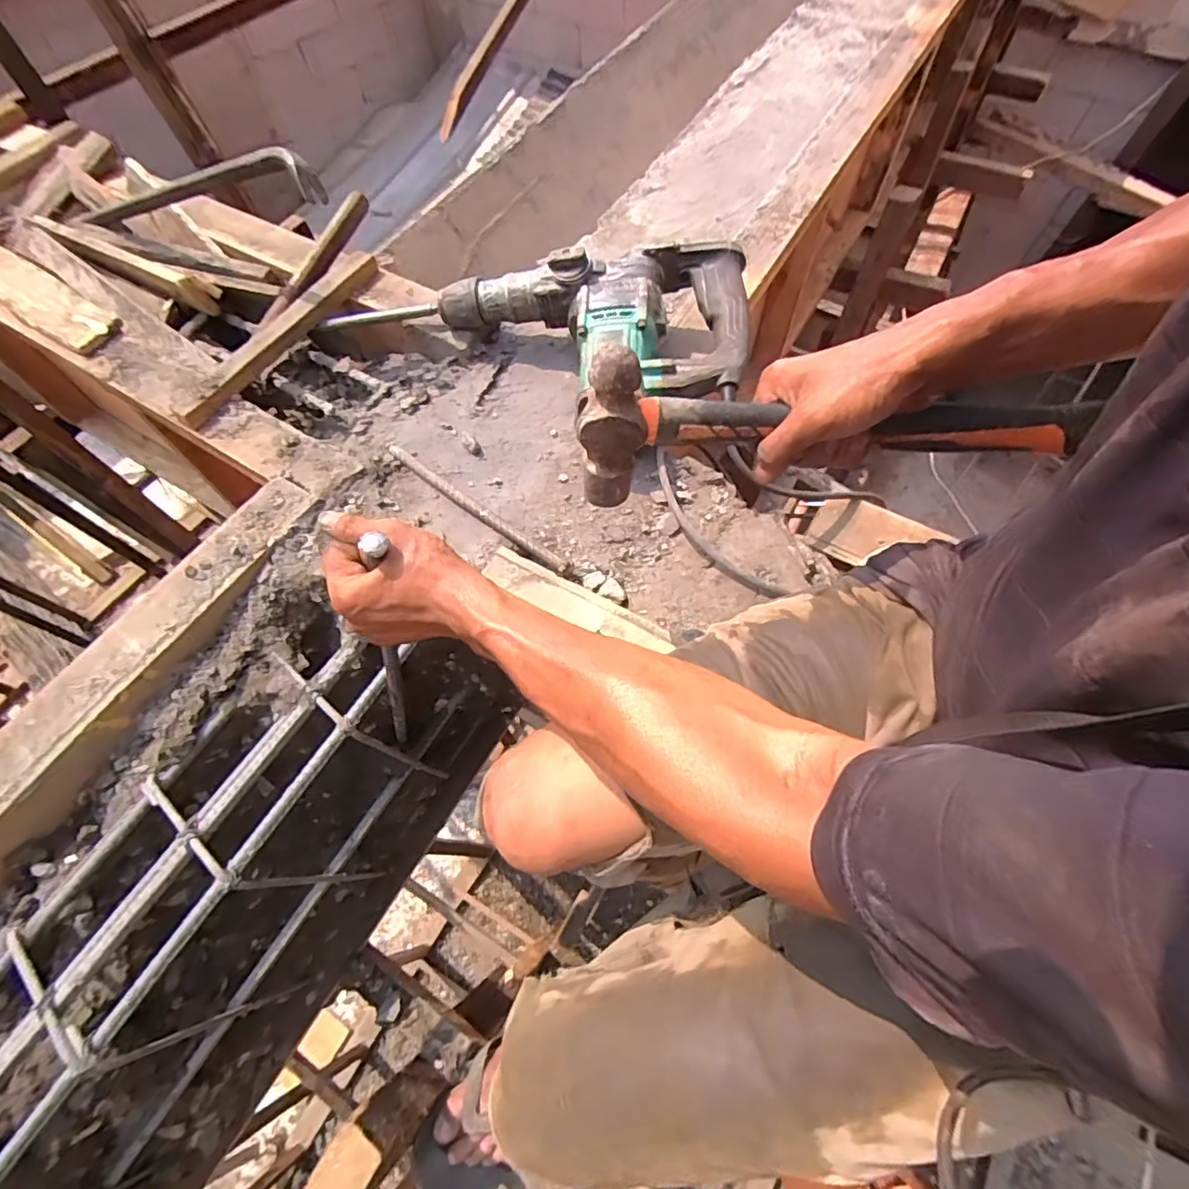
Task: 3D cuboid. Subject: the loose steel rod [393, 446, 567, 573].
[{"bbox_3d":[-0.134,-0.097,0.619,0.265,0.017,0.011,36,70,18],"label":"loose steel rod"}]

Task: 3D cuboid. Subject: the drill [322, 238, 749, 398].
[{"bbox_3d":[-0.086,-0.303,0.657,0.504,0.095,0.190,0,63,2],"label":"drill"}]

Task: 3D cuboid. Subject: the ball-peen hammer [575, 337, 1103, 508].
[{"bbox_3d":[0.165,-0.113,0.390,0.349,0.110,0.034,-2,63,-1],"label":"ball-peen hammer"}]

